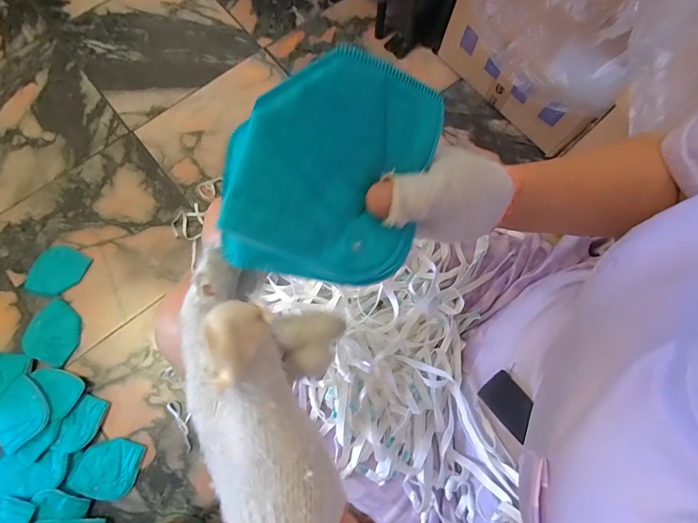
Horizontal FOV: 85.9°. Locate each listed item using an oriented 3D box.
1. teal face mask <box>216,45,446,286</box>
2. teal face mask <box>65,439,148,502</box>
[{"bbox_3d":[-0.002,-0.048,0.188,0.108,0.008,0.115,14,87,-37],"label":"teal face mask"},{"bbox_3d":[-0.468,0.401,0.731,0.111,0.023,0.103,18,75,3],"label":"teal face mask"}]

